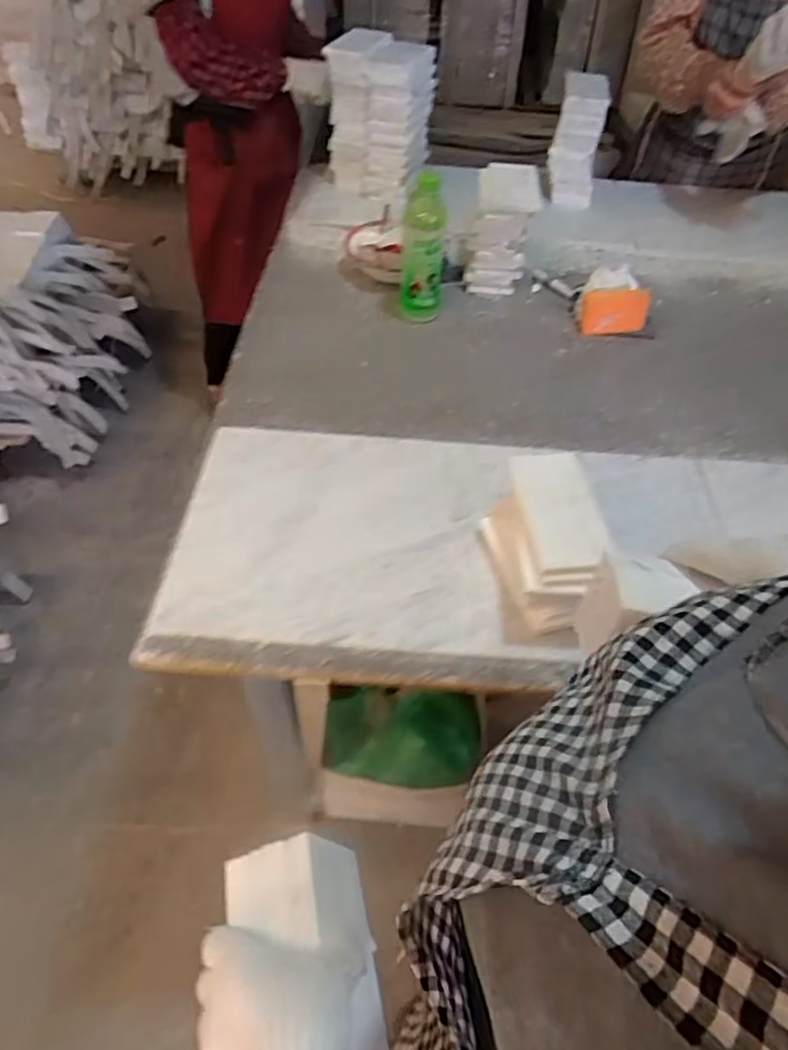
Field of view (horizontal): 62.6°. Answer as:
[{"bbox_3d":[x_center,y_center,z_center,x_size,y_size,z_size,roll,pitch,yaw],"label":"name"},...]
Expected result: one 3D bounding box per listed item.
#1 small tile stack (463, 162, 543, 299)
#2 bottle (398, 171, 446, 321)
[{"bbox_3d":[0.179,-0.490,1.067,0.097,0.144,0.149,8,49,4],"label":"small tile stack"},{"bbox_3d":[0.046,-0.399,0.948,0.063,0.198,0.050,7,49,3],"label":"bottle"}]

